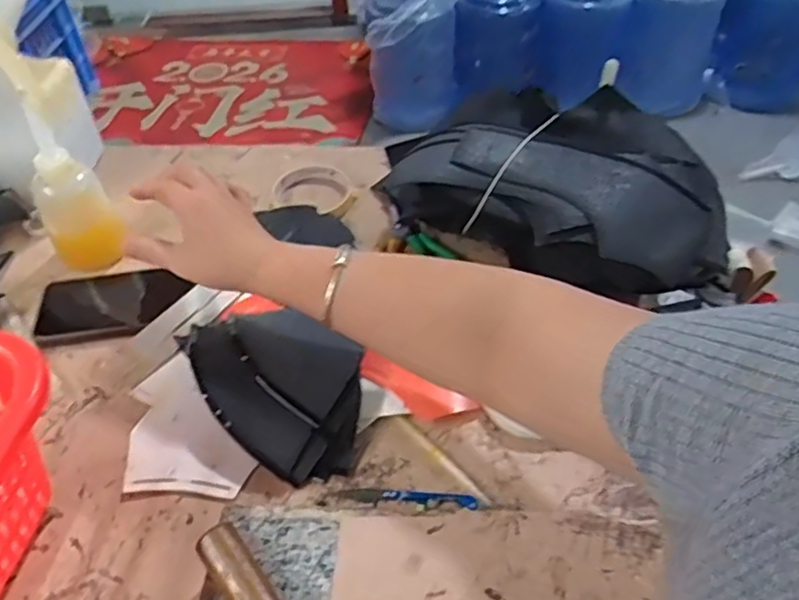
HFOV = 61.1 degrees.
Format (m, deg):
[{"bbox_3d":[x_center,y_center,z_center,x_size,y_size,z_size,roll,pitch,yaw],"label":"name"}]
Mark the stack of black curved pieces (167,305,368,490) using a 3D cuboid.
[{"bbox_3d":[-0.101,0.062,0.547,0.178,0.034,0.112,32,57,29],"label":"stack of black curved pieces"}]

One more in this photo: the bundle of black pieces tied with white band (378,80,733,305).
[{"bbox_3d":[0.160,-0.110,0.646,0.301,0.088,0.195,27,55,27],"label":"bundle of black pieces tied with white band"}]

